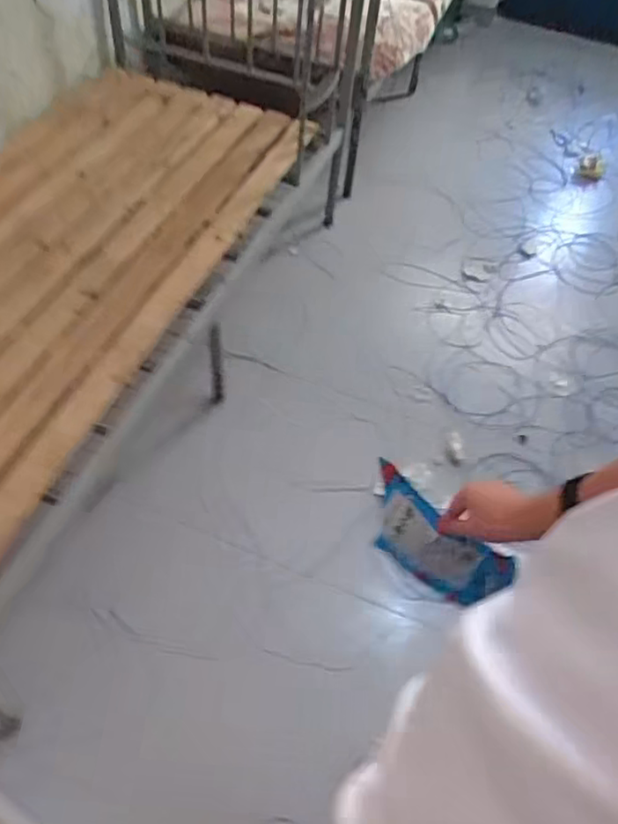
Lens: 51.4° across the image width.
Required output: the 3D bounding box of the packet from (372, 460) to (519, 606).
[{"bbox_3d":[0.178,0.189,0.929,0.223,0.122,0.054,37,58,20],"label":"packet"}]

